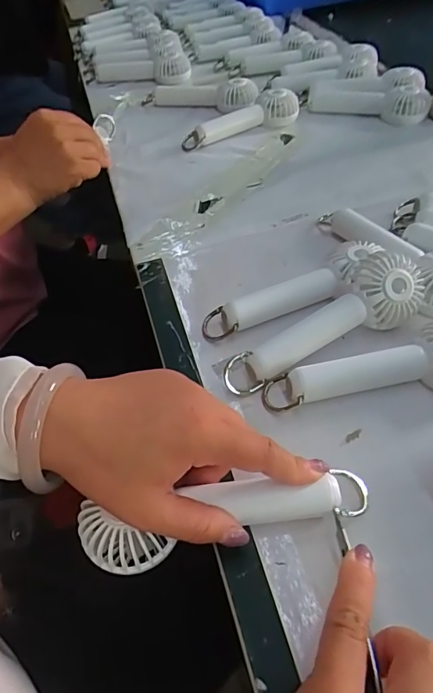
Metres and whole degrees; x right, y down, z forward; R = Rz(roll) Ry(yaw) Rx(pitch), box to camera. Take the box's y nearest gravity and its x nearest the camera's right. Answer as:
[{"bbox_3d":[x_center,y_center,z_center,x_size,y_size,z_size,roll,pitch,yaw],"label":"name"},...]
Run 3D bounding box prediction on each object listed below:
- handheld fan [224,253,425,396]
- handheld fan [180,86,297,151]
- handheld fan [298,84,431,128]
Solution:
[{"bbox_3d":[0.077,-0.020,0.341,0.162,0.042,0.045,-22,51,-11],"label":"handheld fan"},{"bbox_3d":[0.030,-0.289,0.587,0.158,0.030,0.038,-21,51,-11],"label":"handheld fan"},{"bbox_3d":[0.188,-0.319,0.598,0.163,0.030,0.053,20,55,22],"label":"handheld fan"}]

